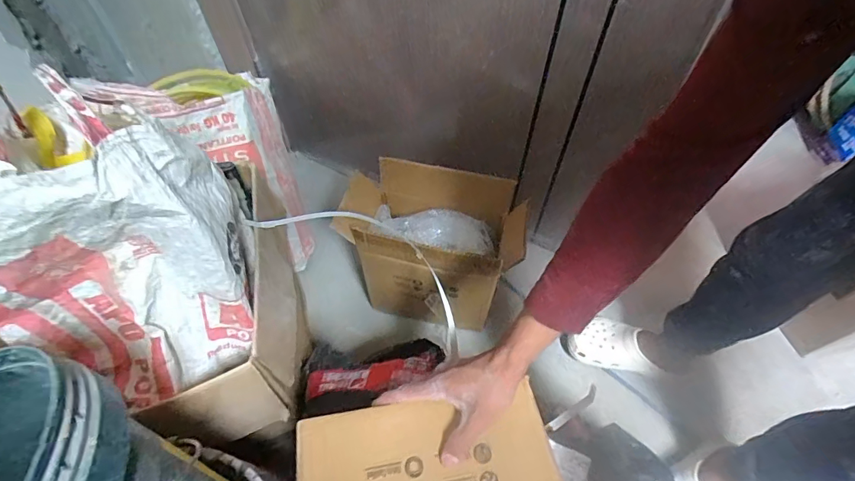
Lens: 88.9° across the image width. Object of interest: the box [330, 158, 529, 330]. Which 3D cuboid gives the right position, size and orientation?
[{"bbox_3d":[0.022,0.023,0.890,0.336,0.340,0.202,4,56,3],"label":"box"}]

